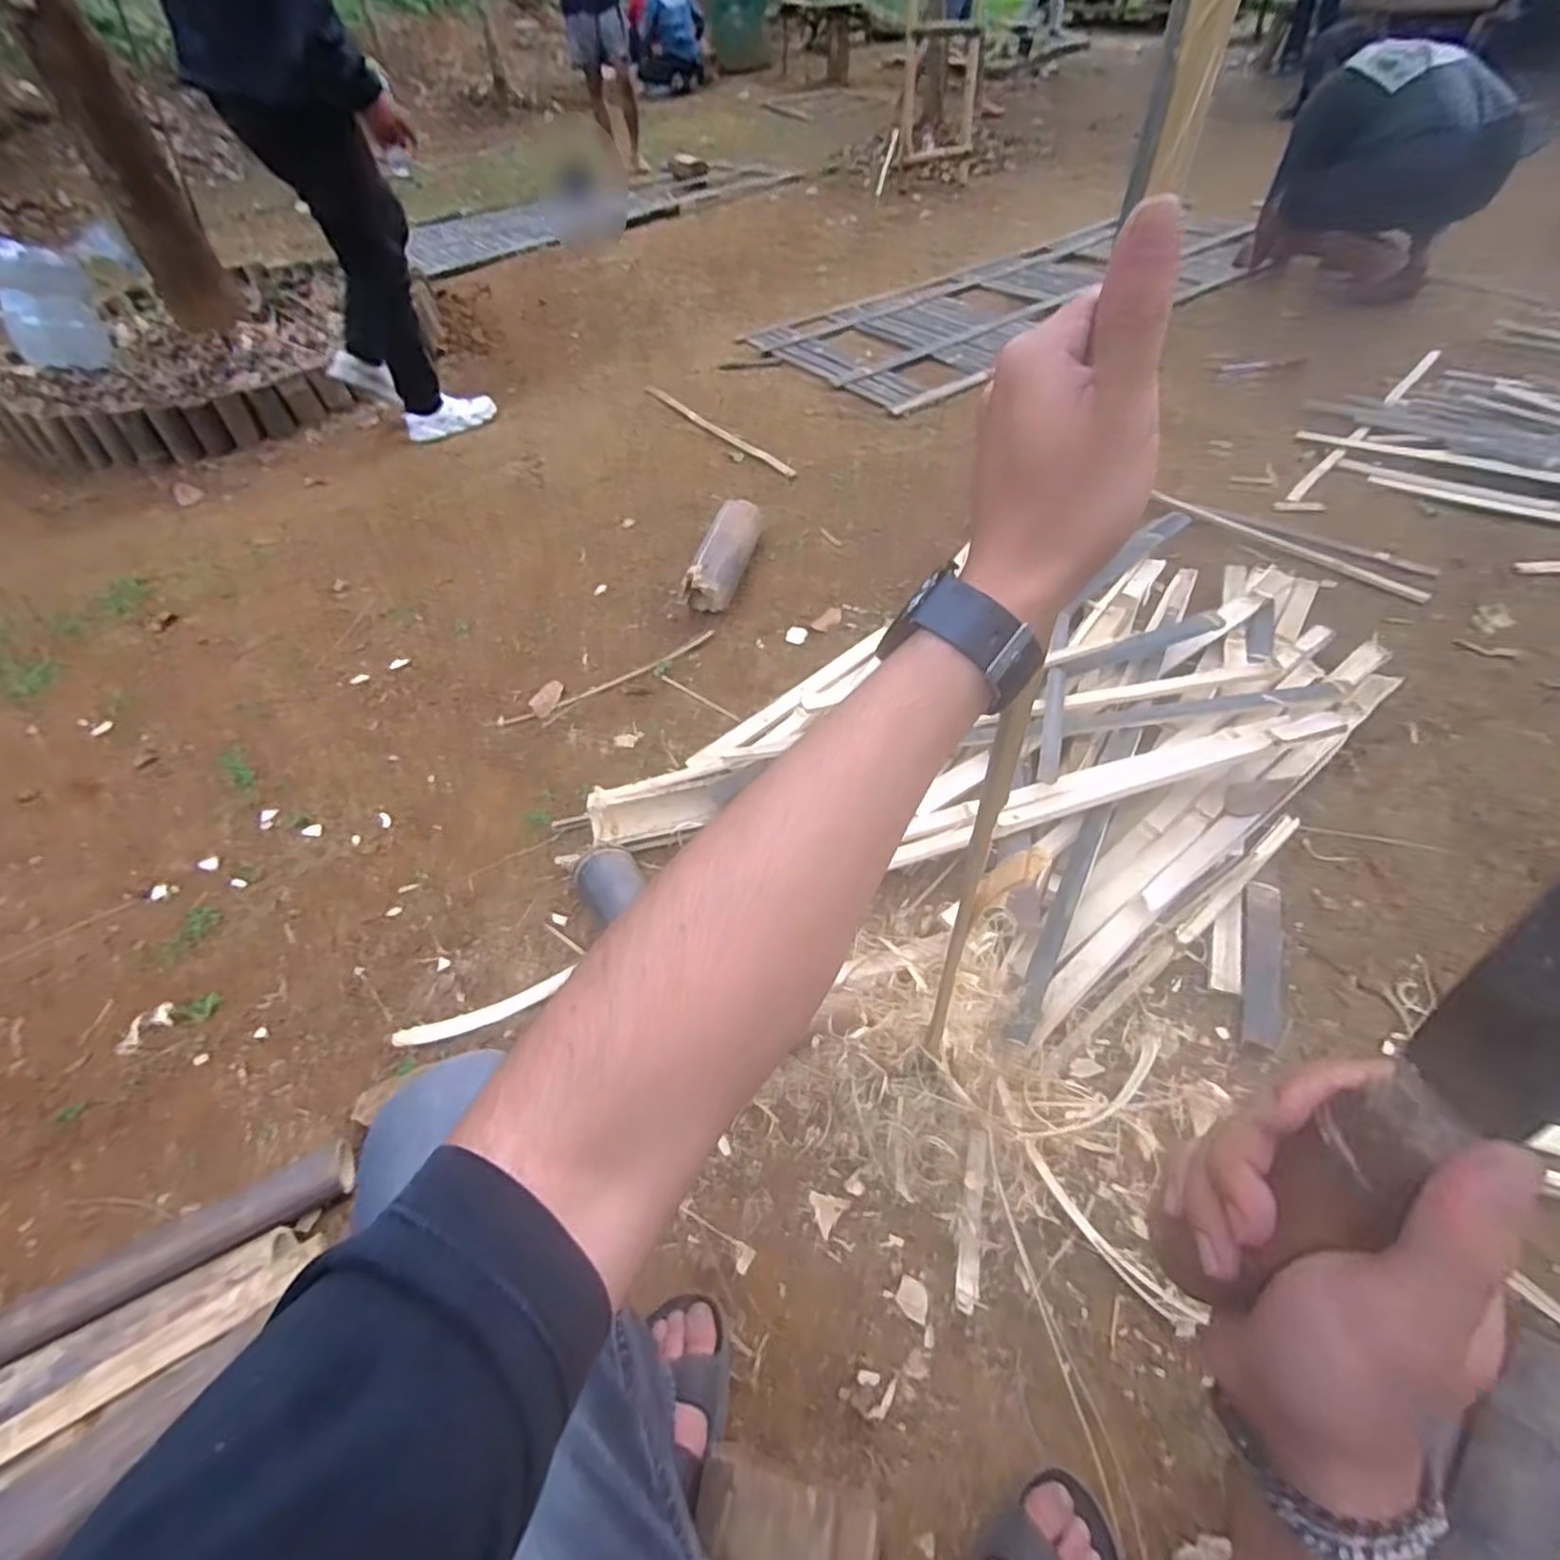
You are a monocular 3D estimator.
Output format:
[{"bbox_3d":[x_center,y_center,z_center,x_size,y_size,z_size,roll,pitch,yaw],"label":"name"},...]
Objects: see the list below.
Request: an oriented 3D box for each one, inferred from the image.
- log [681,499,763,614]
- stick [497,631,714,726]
[{"bbox_3d":[-0.124,-0.496,1.576,0.108,0.111,0.335,9,52,12],"label":"log"},{"bbox_3d":[-0.336,-0.200,1.425,0.462,0.014,0.042,-26,53,-16],"label":"stick"}]

